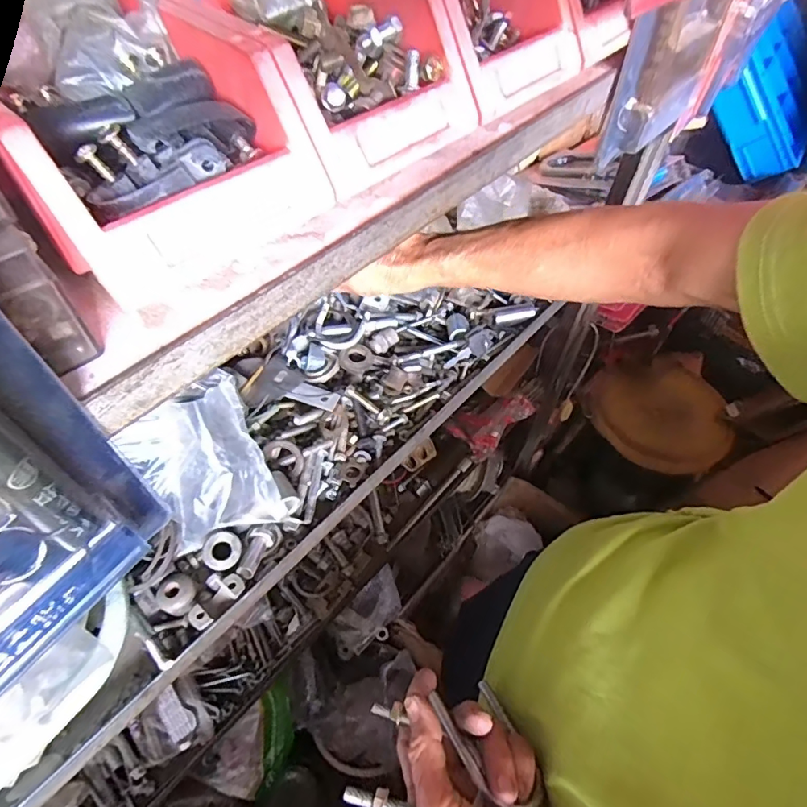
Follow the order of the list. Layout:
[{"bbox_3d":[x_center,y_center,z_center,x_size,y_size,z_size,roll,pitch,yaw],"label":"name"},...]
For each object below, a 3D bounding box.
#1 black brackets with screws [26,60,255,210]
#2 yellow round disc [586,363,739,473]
[{"bbox_3d":[-0.105,-0.113,0.206,0.076,0.025,0.063,-28,58,-20],"label":"black brackets with screws"},{"bbox_3d":[0.508,0.016,0.986,0.268,0.057,0.231,31,59,21],"label":"yellow round disc"}]

